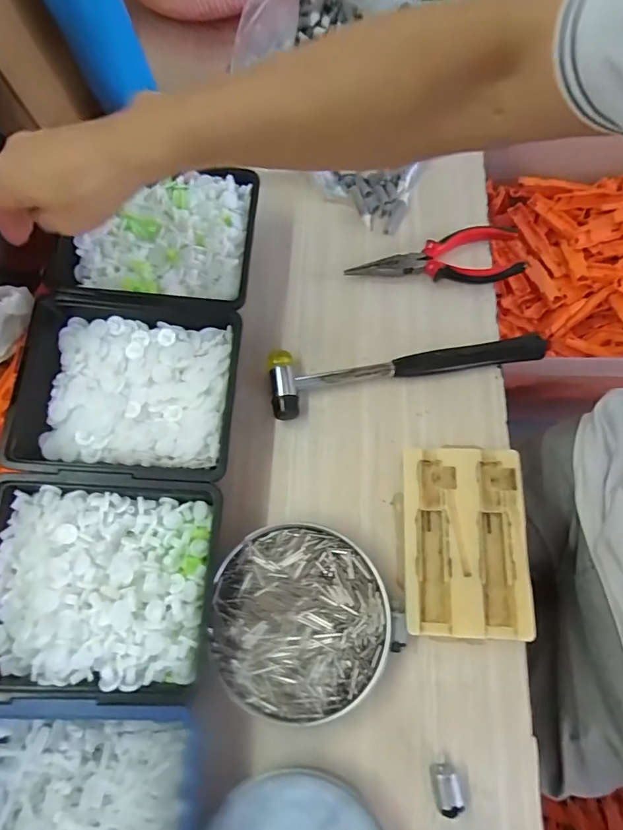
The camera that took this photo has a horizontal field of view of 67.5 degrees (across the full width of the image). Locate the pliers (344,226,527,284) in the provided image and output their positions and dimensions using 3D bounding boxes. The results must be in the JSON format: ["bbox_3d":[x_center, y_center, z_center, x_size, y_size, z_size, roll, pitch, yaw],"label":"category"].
[{"bbox_3d":[0.115,-0.148,0.439,0.156,0.024,0.057,-2,72,4],"label":"pliers"}]

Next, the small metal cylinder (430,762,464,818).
[{"bbox_3d":[0.091,0.252,0.315,0.018,0.016,0.027,-13,71,0],"label":"small metal cylinder"}]

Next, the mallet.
[{"bbox_3d":[0.083,-0.040,0.410,0.237,0.023,0.057,-8,71,2],"label":"mallet"}]

